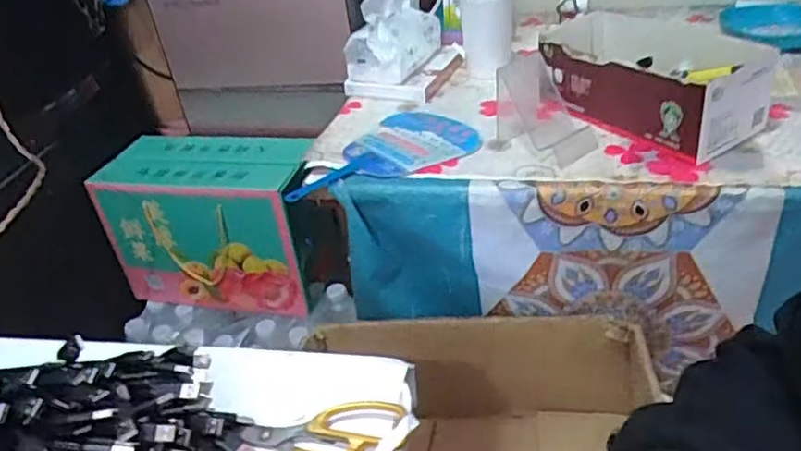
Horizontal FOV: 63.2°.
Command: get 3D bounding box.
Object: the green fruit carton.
[{"bbox_3d":[-0.299,-0.007,1.078,0.327,0.234,0.158,2,36,13],"label":"green fruit carton"}]

